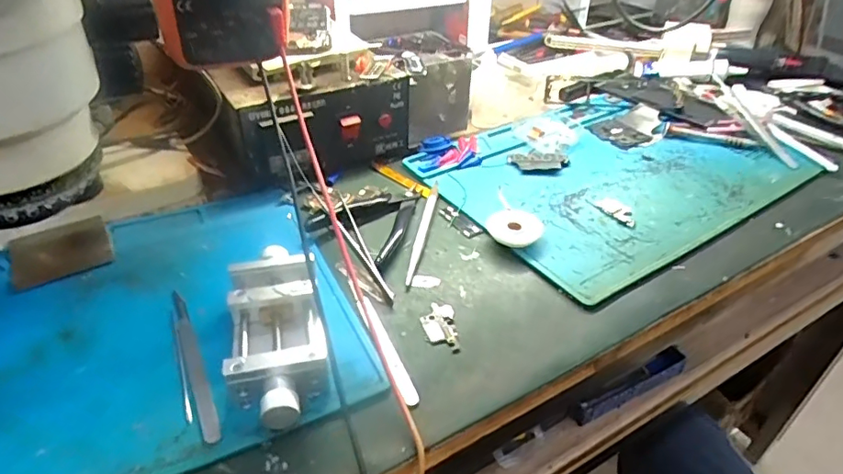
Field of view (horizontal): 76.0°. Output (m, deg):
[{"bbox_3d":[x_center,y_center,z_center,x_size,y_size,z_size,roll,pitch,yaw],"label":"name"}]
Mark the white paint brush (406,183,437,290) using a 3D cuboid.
[{"bbox_3d":[0.002,-0.007,0.454,0.010,0.014,0.141,6,38,7],"label":"white paint brush"}]

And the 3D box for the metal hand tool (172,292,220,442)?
[{"bbox_3d":[-0.144,0.076,0.336,0.015,0.005,0.125,-17,41,-22],"label":"metal hand tool"}]

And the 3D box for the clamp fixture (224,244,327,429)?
[{"bbox_3d":[-0.090,0.058,0.336,0.053,0.032,0.139,-8,38,-11],"label":"clamp fixture"}]

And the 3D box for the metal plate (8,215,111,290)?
[{"bbox_3d":[-0.280,0.010,0.419,0.065,0.006,0.070,-21,43,-26],"label":"metal plate"}]

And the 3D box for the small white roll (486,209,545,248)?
[{"bbox_3d":[0.078,-0.006,0.449,0.046,0.019,0.041,8,38,9],"label":"small white roll"}]

